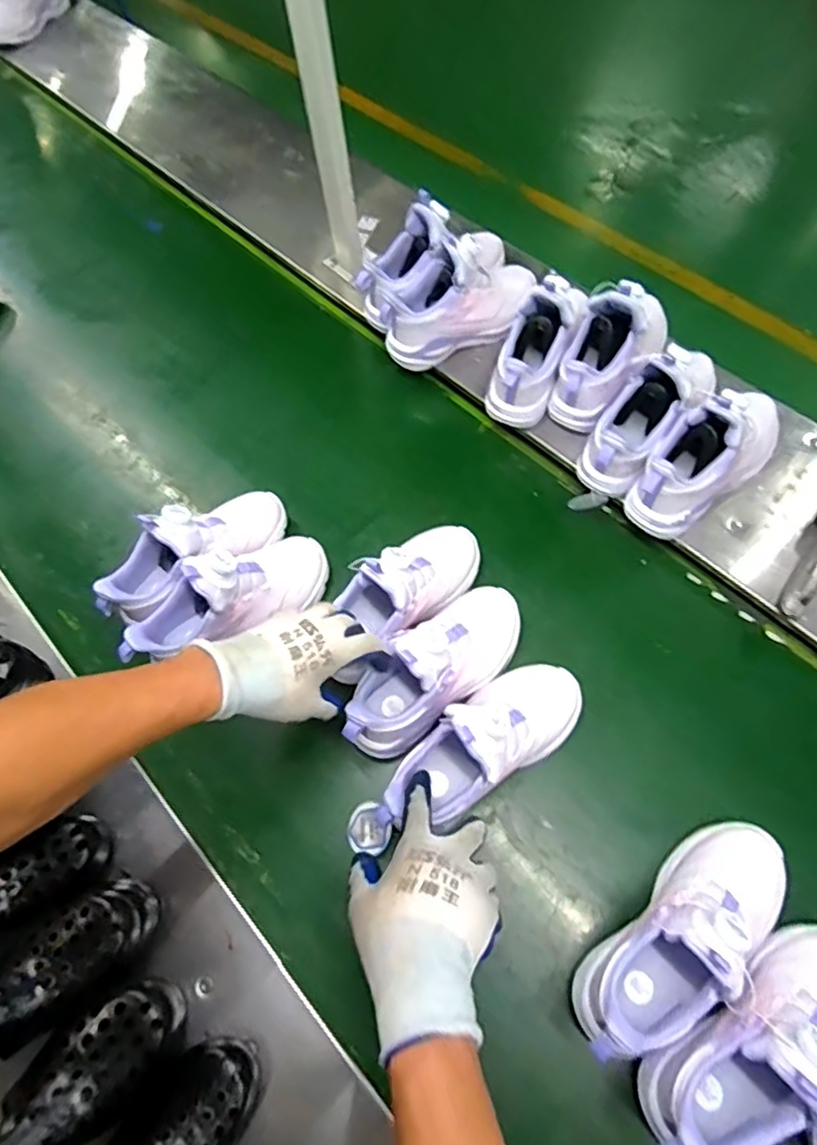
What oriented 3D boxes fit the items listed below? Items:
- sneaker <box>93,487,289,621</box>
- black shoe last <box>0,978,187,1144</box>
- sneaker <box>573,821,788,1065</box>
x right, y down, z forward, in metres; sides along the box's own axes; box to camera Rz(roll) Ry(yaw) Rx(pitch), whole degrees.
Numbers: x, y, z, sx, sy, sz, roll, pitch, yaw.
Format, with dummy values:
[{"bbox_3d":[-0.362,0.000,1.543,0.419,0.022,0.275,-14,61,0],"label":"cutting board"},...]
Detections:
[{"bbox_3d":[-0.230,-0.026,0.674,0.223,0.116,0.083,-34,69,-24],"label":"sneaker"},{"bbox_3d":[-0.228,0.362,0.462,0.108,0.100,0.074,-43,71,-14],"label":"black shoe last"},{"bbox_3d":[0.228,0.293,0.499,0.224,0.130,0.096,-35,70,-11],"label":"sneaker"}]

